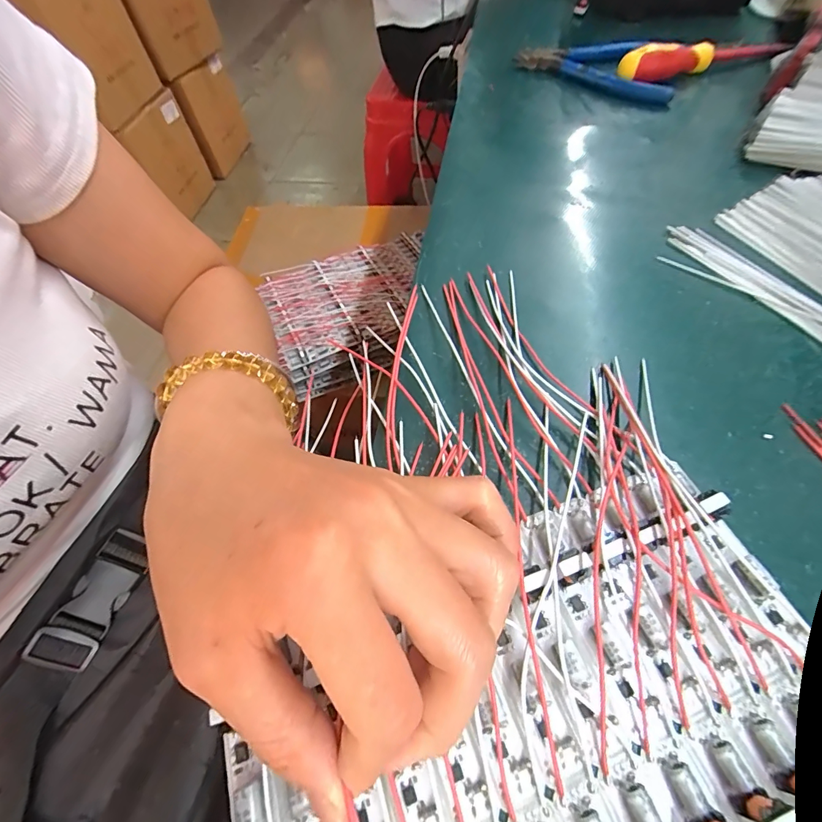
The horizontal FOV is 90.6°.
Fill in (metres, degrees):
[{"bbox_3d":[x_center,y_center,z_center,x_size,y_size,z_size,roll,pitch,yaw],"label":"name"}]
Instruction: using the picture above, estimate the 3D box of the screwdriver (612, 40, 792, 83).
[{"bbox_3d":[0.213,-0.261,0.300,0.112,0.021,0.024,-5,58,2],"label":"screwdriver"}]

